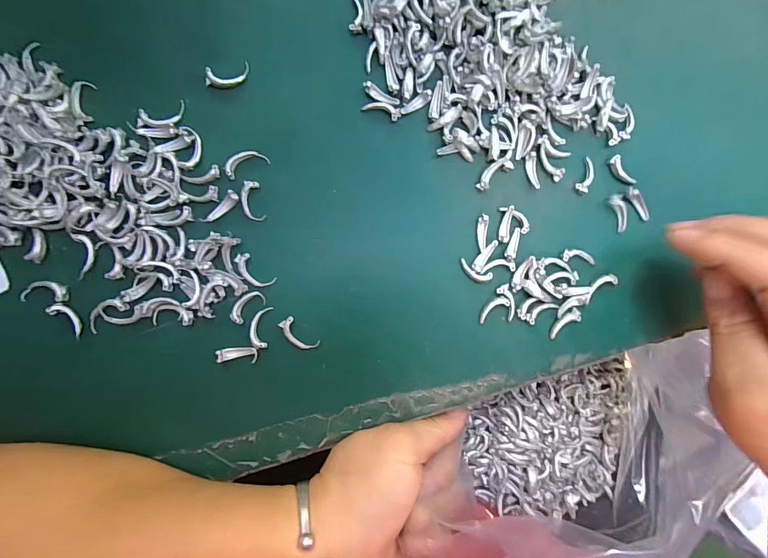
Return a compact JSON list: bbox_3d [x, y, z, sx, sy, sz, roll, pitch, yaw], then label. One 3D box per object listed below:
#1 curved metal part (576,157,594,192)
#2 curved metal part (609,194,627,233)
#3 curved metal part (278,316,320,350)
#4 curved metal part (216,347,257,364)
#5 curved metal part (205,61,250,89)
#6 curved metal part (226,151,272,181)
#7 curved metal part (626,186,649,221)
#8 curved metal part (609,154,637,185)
[{"bbox_3d":[0.114,-0.058,0.224,0.008,0.004,0.019,22,90,-4],"label":"curved metal part"},{"bbox_3d":[0.134,-0.037,0.224,0.009,0.005,0.021,-18,91,-3],"label":"curved metal part"},{"bbox_3d":[-0.046,0.030,0.214,0.023,0.006,0.010,41,88,-4],"label":"curved metal part"},{"bbox_3d":[-0.077,0.040,0.211,0.020,0.008,0.007,2,90,-3],"label":"curved metal part"},{"bbox_3d":[-0.083,-0.107,0.211,0.023,0.005,0.012,-15,91,-3],"label":"curved metal part"},{"bbox_3d":[-0.073,-0.062,0.210,0.023,0.004,0.011,-18,92,-3],"label":"curved metal part"},{"bbox_3d":[0.144,-0.042,0.224,0.006,0.005,0.021,-35,93,-3],"label":"curved metal part"},{"bbox_3d":[0.134,-0.060,0.224,0.008,0.004,0.020,-36,93,-3],"label":"curved metal part"}]

